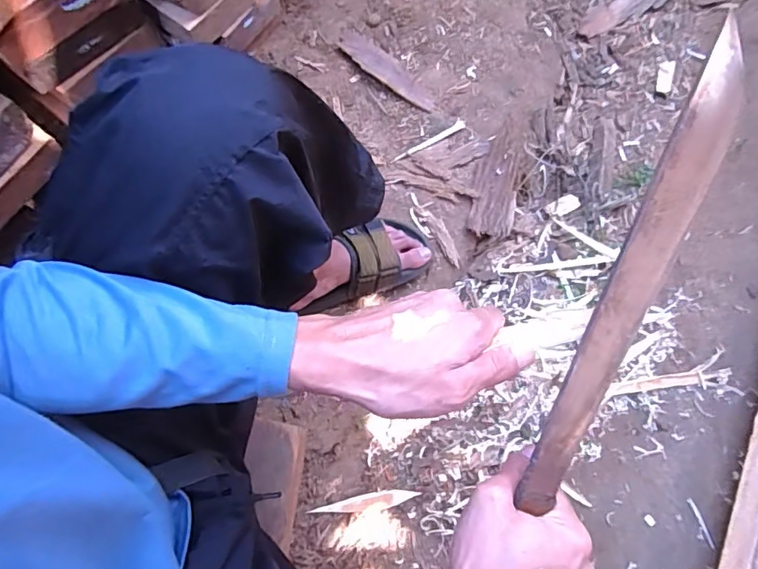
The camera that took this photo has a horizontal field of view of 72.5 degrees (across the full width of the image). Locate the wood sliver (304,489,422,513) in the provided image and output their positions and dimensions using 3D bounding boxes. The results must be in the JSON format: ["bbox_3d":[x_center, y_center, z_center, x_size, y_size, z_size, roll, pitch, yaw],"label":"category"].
[{"bbox_3d":[-0.021,0.326,0.768,0.156,0.005,0.024,-6,83,-11],"label":"wood sliver"}]

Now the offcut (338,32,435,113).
[{"bbox_3d":[0.016,-0.363,0.873,0.194,0.013,0.057,42,71,4],"label":"offcut"}]

